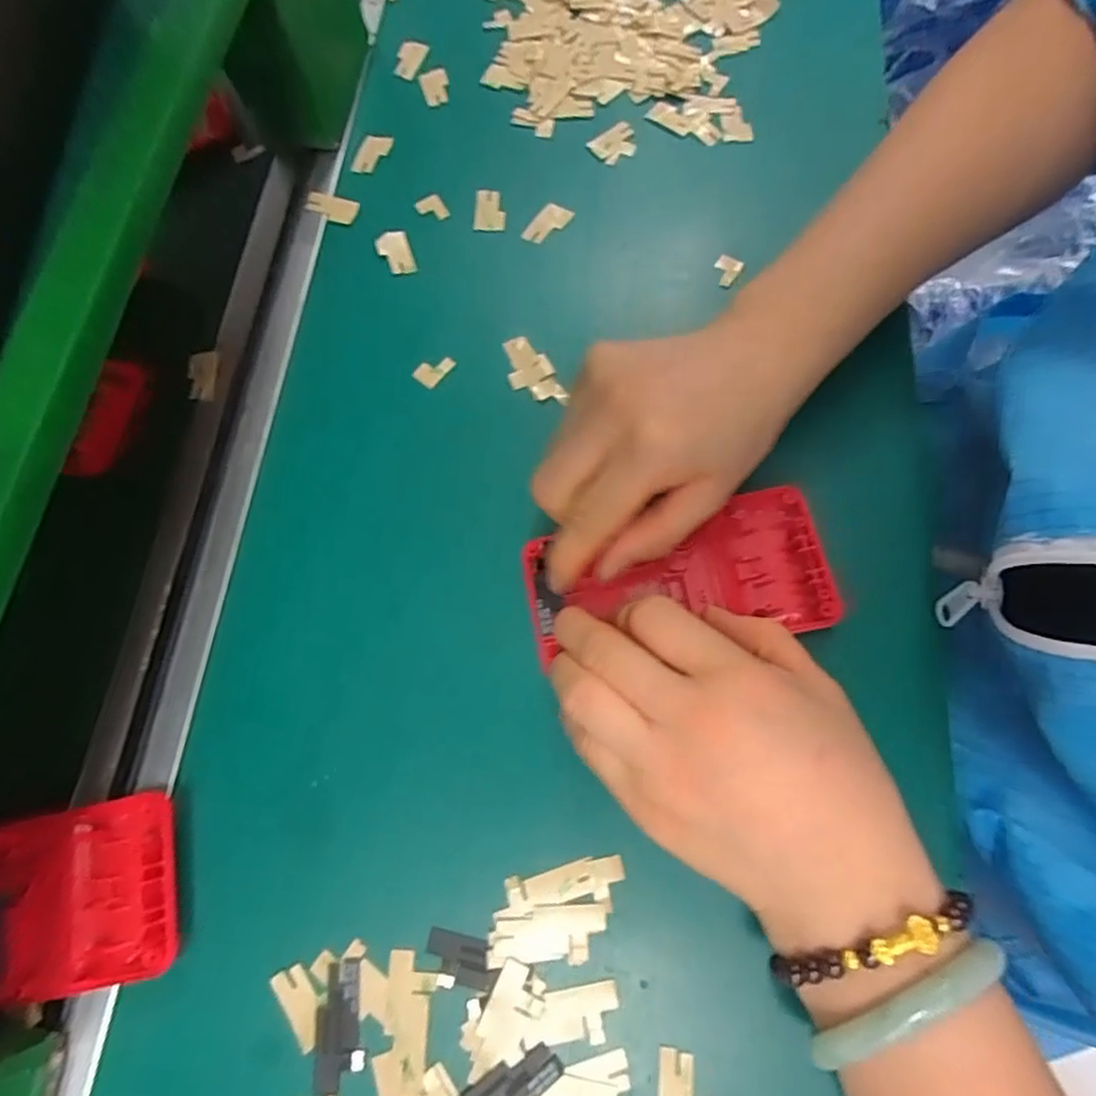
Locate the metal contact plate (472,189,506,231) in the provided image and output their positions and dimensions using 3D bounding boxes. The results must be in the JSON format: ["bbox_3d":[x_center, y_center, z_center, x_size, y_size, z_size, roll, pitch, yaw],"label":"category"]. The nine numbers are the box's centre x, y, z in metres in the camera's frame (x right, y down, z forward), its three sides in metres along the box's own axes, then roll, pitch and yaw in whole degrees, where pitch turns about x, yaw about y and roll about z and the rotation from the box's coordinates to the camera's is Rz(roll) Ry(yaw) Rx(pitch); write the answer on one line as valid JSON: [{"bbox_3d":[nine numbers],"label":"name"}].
[{"bbox_3d":[-0.032,-0.185,0.357,0.017,0.004,0.025,3,79,1],"label":"metal contact plate"}]

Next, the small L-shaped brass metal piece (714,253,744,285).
[{"bbox_3d":[0.090,-0.140,0.328,0.013,0.006,0.014,27,73,10],"label":"small L-shaped brass metal piece"}]

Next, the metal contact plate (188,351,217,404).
[{"bbox_3d":[-0.173,-0.086,0.326,0.016,0.005,0.030,-10,71,-3],"label":"metal contact plate"}]

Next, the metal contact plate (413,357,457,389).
[{"bbox_3d":[-0.056,-0.089,0.321,0.013,0.004,0.019,36,75,12],"label":"metal contact plate"}]

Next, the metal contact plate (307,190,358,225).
[{"bbox_3d":[-0.120,-0.189,0.360,0.028,0.004,0.015,17,71,7],"label":"metal contact plate"}]

